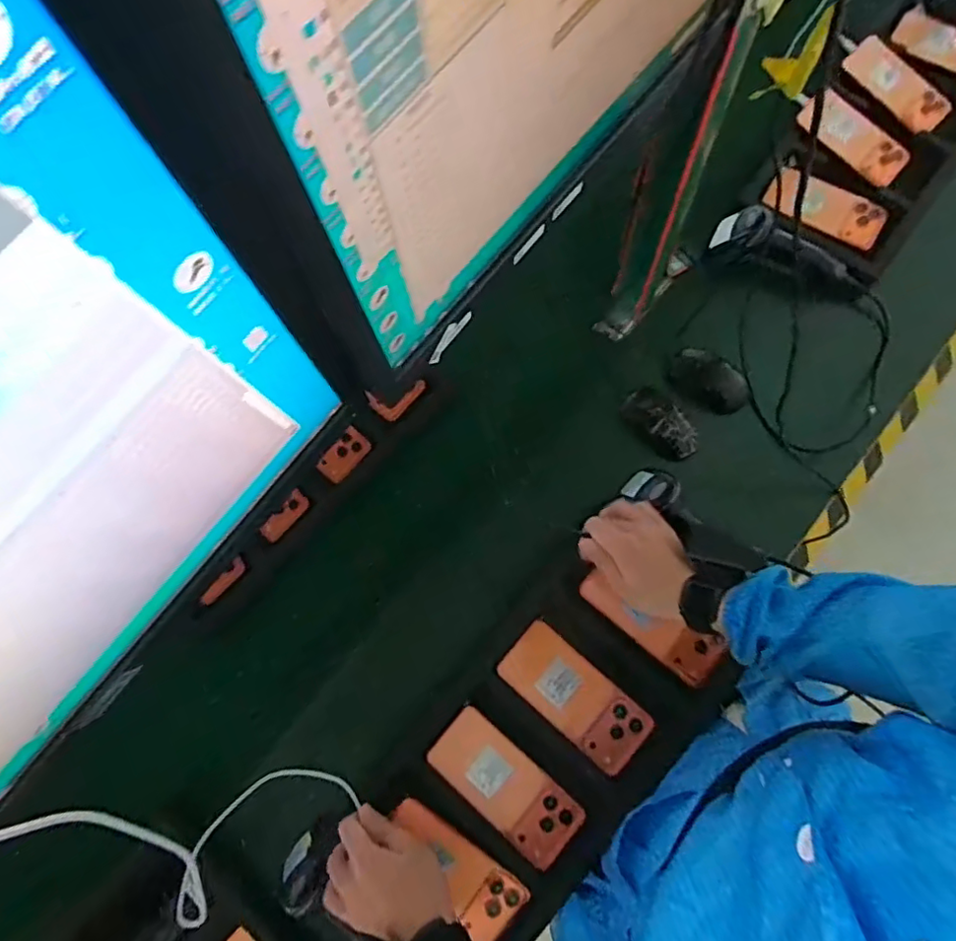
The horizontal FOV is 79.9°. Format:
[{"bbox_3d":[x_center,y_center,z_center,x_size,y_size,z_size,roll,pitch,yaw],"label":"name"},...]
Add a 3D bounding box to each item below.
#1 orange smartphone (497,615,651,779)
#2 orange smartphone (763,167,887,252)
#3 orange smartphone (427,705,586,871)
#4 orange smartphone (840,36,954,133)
[{"bbox_3d":[0.106,0.243,0.620,0.163,0.013,0.076,40,80,12],"label":"orange smartphone"},{"bbox_3d":[0.503,-0.379,0.828,0.174,0.015,0.078,27,82,-1],"label":"orange smartphone"},{"bbox_3d":[0.029,0.332,0.603,0.163,0.010,0.072,39,79,11],"label":"orange smartphone"},{"bbox_3d":[0.644,-0.593,0.873,0.171,0.012,0.069,39,101,-3],"label":"orange smartphone"}]

